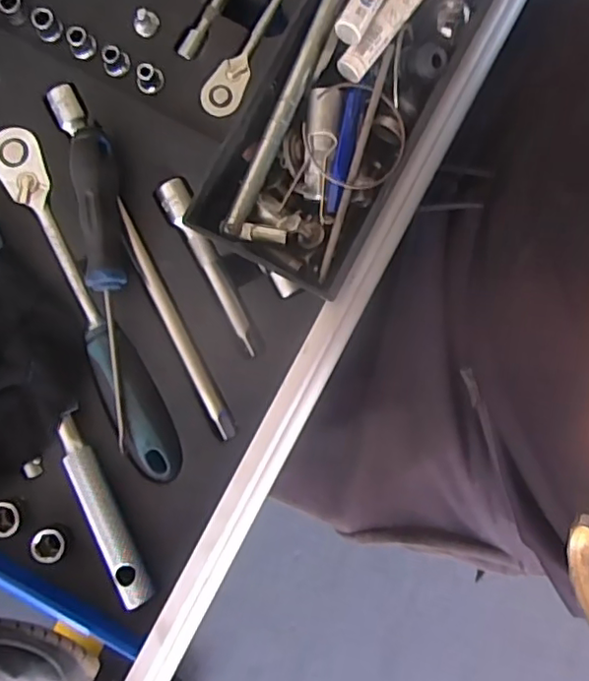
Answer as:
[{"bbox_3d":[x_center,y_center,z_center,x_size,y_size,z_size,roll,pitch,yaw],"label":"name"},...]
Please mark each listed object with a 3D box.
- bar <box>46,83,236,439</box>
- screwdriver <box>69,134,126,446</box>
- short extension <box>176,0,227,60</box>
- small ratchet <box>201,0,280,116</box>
[{"bbox_3d":[-0.096,-0.052,0.365,0.016,0.018,0.245,-27,84,-1],"label":"bar"},{"bbox_3d":[-0.112,-0.031,0.351,0.025,0.025,0.190,-7,87,-2],"label":"screwdriver"},{"bbox_3d":[-0.055,-0.216,0.386,0.012,0.009,0.072,31,86,4],"label":"short extension"},{"bbox_3d":[-0.009,-0.228,0.382,0.024,0.025,0.184,28,86,4],"label":"small ratchet"}]

